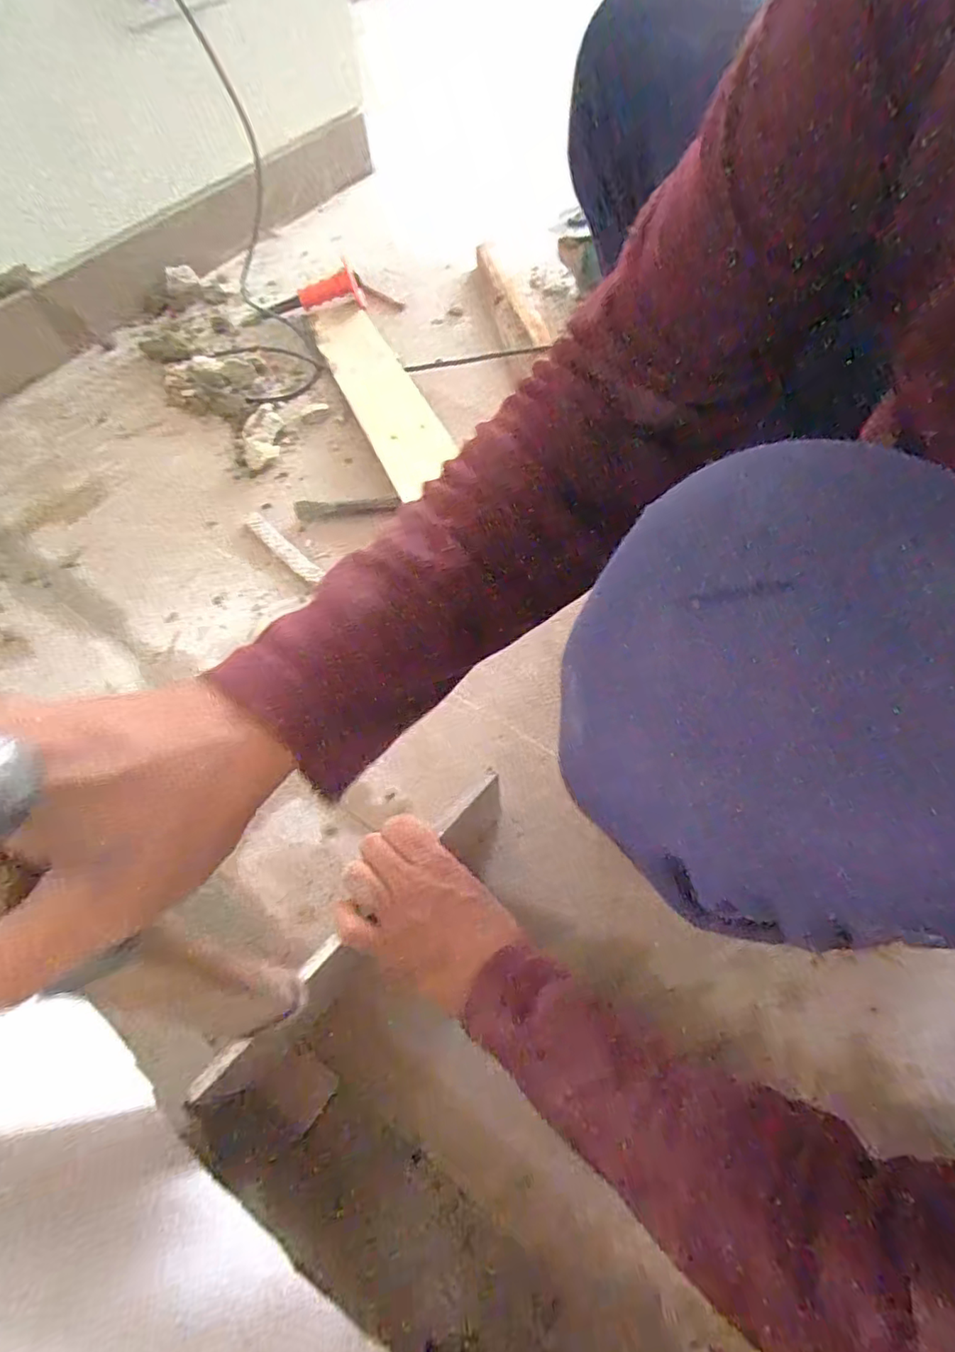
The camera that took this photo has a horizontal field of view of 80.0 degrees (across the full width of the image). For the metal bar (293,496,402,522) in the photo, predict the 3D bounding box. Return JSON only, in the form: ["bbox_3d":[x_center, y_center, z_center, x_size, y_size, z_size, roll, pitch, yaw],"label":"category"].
[{"bbox_3d":[-0.155,-0.198,0.675,0.123,0.011,0.024,-3,63,-1],"label":"metal bar"}]

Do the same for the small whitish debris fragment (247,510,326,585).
[{"bbox_3d":[-0.227,-0.150,0.659,0.021,0.010,0.142,-42,69,-18],"label":"small whitish debris fragment"}]

